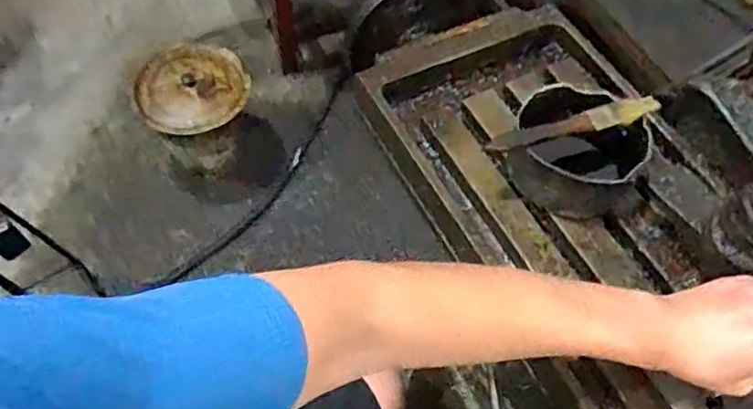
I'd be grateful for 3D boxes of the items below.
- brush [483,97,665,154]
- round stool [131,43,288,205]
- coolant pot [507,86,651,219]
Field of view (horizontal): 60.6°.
[{"bbox_3d":[0.160,-0.066,0.529,0.146,0.020,0.021,-12,61,-10],"label":"brush"},{"bbox_3d":[-0.380,-0.183,1.503,0.292,0.287,0.278,-16,61,-13],"label":"round stool"},{"bbox_3d":[0.173,-0.049,0.551,0.113,0.059,0.105,16,59,6],"label":"coolant pot"}]

